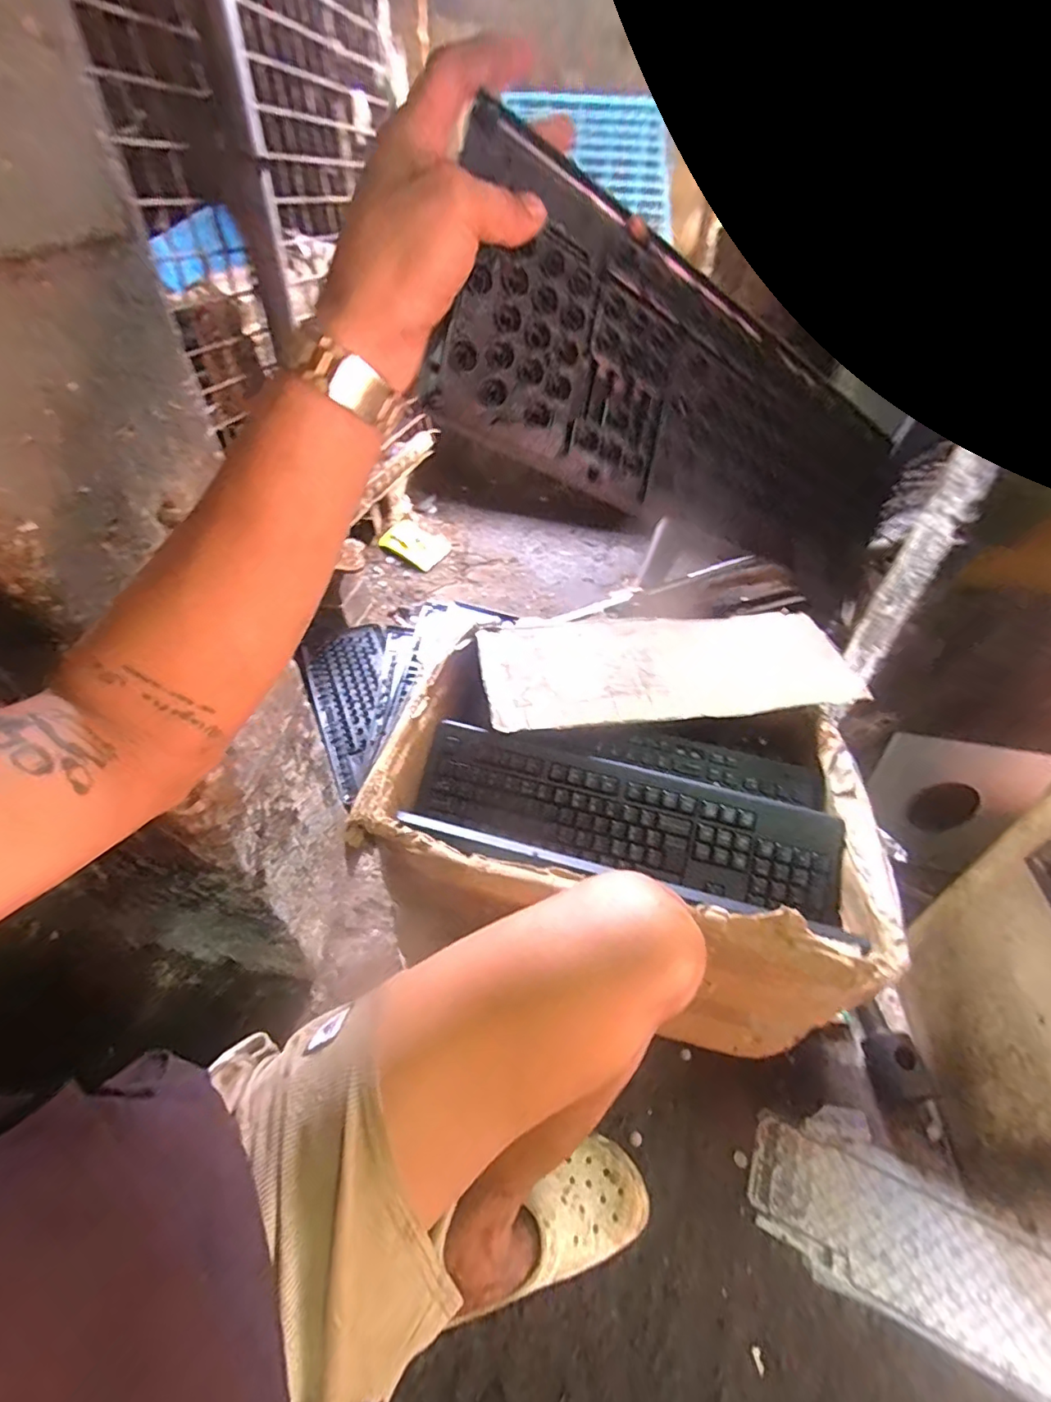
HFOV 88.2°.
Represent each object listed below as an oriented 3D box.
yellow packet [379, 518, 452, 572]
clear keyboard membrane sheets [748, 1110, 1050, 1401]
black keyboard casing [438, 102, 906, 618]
[{"bbox_3d":[-0.301,-0.437,1.501,0.166,0.023,0.155,37,56,-1],"label":"yellow packet"},{"bbox_3d":[0.478,0.609,0.580,0.455,0.016,0.155,15,46,24],"label":"clear keyboard membrane sheets"},{"bbox_3d":[0.128,-0.180,0.356,0.377,0.139,0.020,13,5,-30],"label":"black keyboard casing"}]

